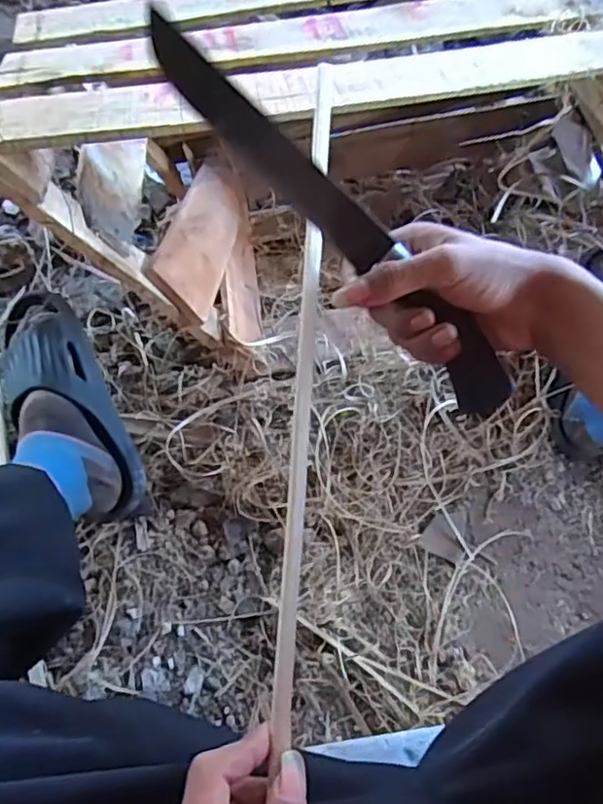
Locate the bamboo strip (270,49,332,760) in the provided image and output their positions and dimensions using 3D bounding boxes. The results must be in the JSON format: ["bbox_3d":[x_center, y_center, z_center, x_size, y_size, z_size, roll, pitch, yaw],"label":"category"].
[{"bbox_3d":[0.003,-0.039,0.390,0.012,0.012,0.436,4,67,0],"label":"bamboo strip"}]

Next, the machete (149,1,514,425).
[{"bbox_3d":[0.021,-0.105,0.387,0.292,0.034,0.020,44,18,-10],"label":"machete"}]

